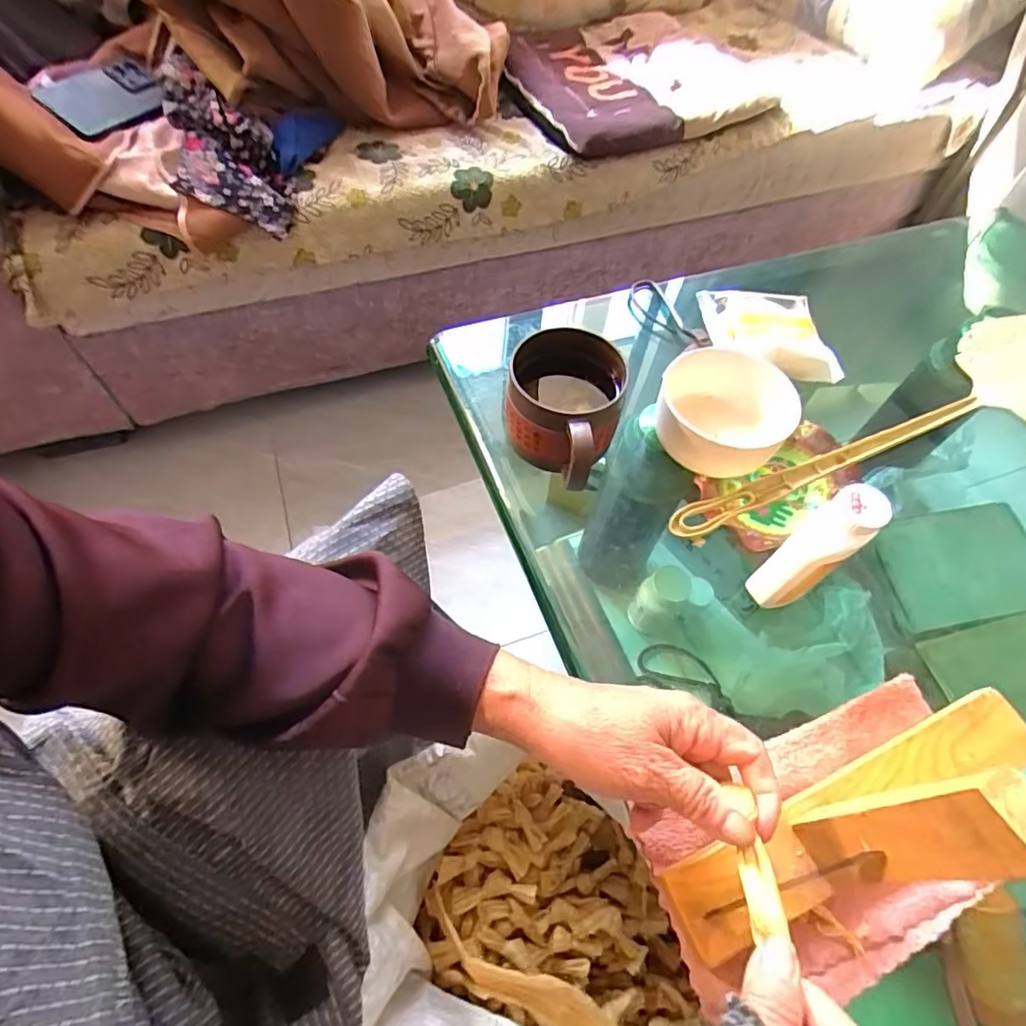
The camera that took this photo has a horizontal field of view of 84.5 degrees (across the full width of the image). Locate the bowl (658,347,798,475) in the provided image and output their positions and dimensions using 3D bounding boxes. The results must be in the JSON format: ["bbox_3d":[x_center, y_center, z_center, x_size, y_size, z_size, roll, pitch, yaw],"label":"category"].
[{"bbox_3d":[0.182,-0.080,0.489,0.118,0.061,0.100,22,61,10],"label":"bowl"}]

